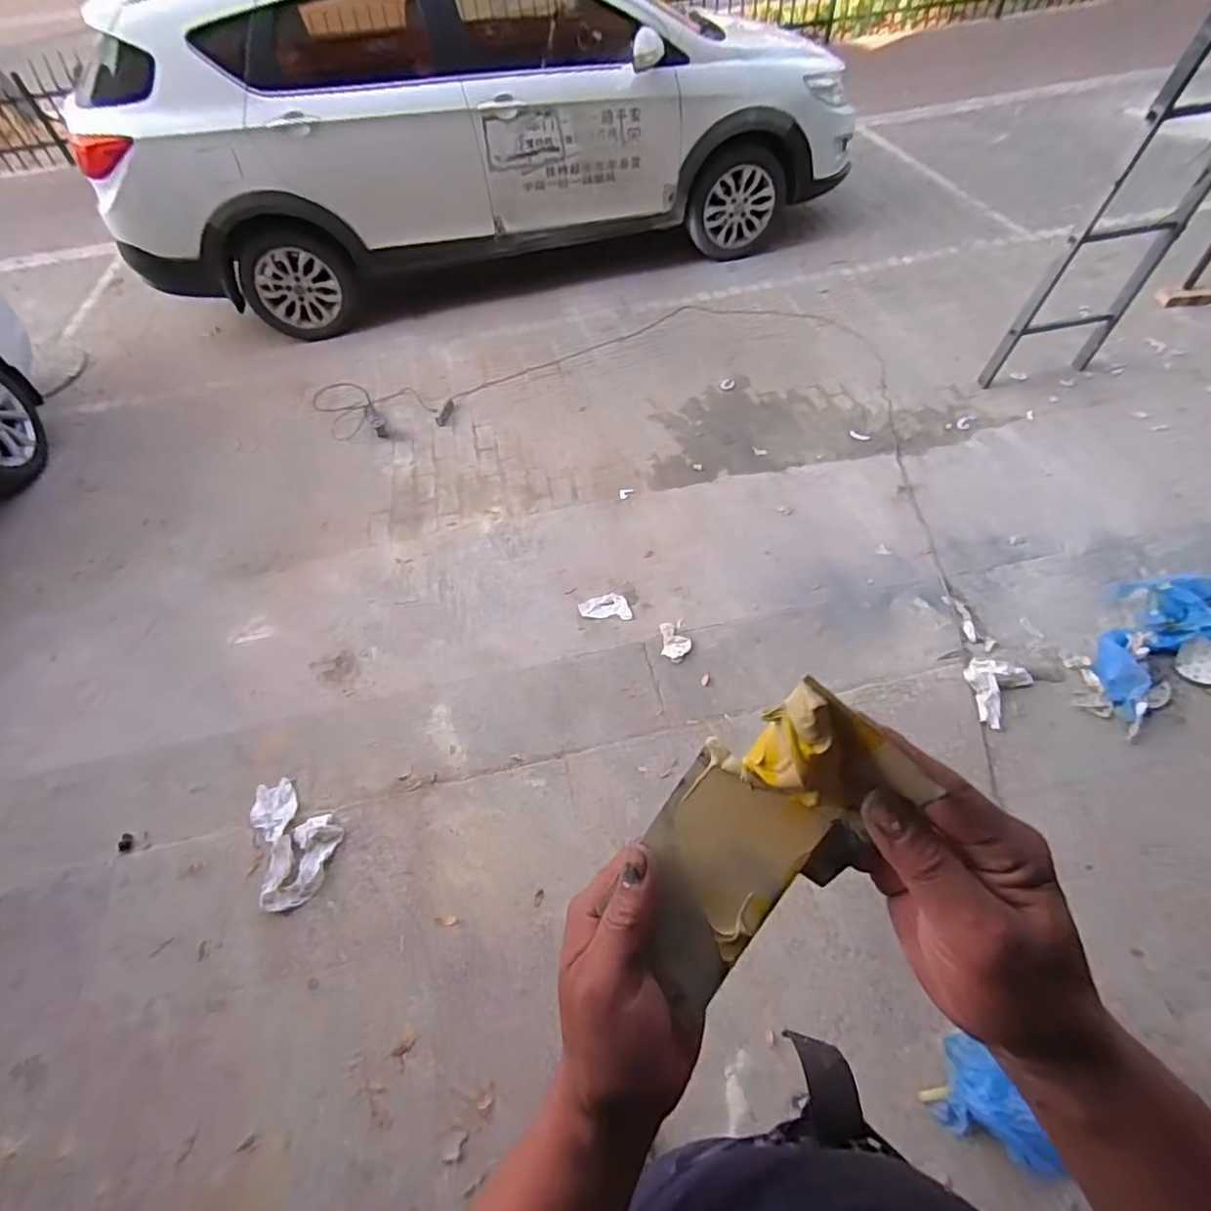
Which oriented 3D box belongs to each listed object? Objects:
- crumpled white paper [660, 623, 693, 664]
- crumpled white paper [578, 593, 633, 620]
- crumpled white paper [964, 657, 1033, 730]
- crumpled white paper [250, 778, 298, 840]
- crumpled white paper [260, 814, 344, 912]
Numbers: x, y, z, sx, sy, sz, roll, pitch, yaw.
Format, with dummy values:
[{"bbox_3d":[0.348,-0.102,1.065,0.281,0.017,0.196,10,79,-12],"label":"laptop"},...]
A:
[{"bbox_3d":[0.217,0.111,1.840,0.088,0.035,0.167,-2,54,4],"label":"crumpled white paper"},{"bbox_3d":[0.002,-0.002,1.985,0.172,0.019,0.111,2,54,6],"label":"crumpled white paper"},{"bbox_3d":[1.065,0.218,1.633,0.142,0.061,0.190,36,64,27],"label":"crumpled white paper"},{"bbox_3d":[-0.894,0.551,1.604,0.113,0.025,0.161,-20,55,-9],"label":"crumpled white paper"},{"bbox_3d":[-0.774,0.648,1.507,0.162,0.050,0.233,3,54,7],"label":"crumpled white paper"}]

